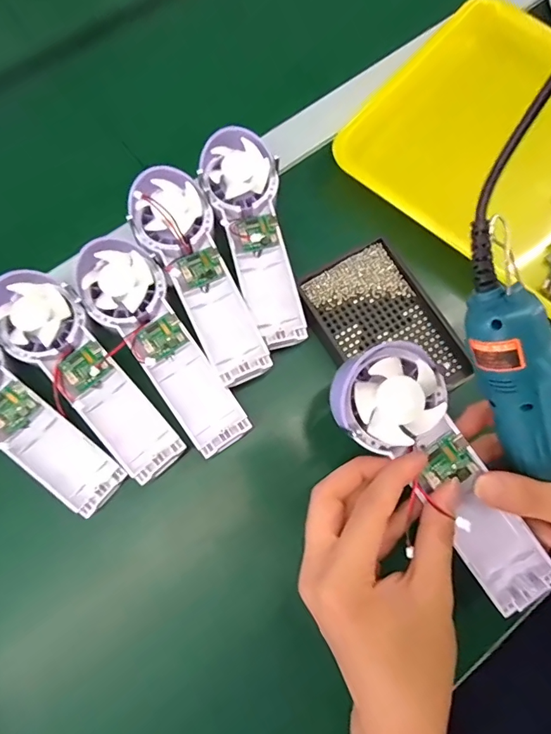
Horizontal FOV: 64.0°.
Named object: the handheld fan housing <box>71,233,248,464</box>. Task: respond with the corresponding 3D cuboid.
[{"bbox_3d":[-0.086,-0.016,0.323,0.056,0.025,0.173,-31,79,-9],"label":"handheld fan housing"}]

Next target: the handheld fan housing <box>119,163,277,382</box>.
[{"bbox_3d":[-0.060,-0.068,0.336,0.057,0.031,0.172,-22,77,-7],"label":"handheld fan housing"}]

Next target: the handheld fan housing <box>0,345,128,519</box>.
[{"bbox_3d":[-0.188,0.036,0.317,0.174,0.028,0.058,43,78,-8],"label":"handheld fan housing"}]

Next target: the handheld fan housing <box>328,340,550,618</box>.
[{"bbox_3d":[0.101,0.065,0.260,0.057,0.032,0.172,-38,96,-11],"label":"handheld fan housing"}]

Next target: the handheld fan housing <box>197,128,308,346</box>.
[{"bbox_3d":[-0.016,-0.101,0.350,0.058,0.038,0.170,-13,76,-5],"label":"handheld fan housing"}]

